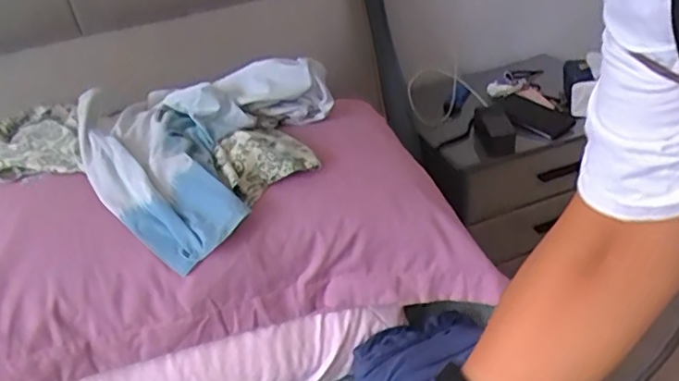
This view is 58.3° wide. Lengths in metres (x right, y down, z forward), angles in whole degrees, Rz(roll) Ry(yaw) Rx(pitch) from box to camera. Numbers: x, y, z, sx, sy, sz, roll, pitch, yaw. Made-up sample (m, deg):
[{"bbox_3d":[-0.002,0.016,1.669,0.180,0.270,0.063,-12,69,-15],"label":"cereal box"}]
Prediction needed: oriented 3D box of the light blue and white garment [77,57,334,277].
[{"bbox_3d":[-0.194,-0.074,0.831,0.294,0.122,0.330,10,36,23],"label":"light blue and white garment"}]

